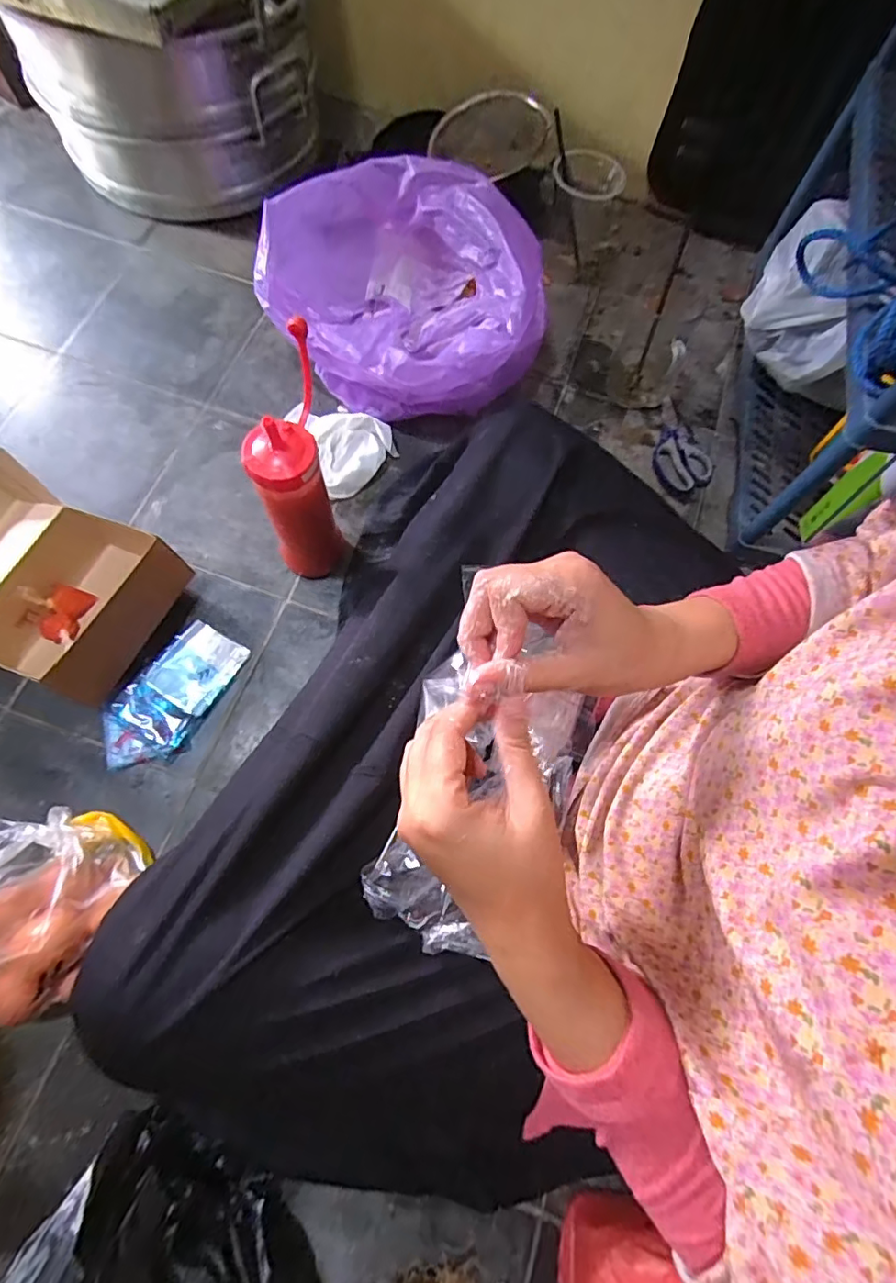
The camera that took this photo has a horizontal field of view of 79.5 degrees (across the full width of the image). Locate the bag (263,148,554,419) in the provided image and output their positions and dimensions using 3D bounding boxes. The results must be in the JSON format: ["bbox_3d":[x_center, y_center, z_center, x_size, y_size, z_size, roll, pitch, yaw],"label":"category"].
[{"bbox_3d":[-0.043,-0.396,0.620,0.301,0.167,0.229,27,72,7],"label":"bag"}]

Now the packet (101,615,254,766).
[{"bbox_3d":[-0.270,0.053,0.526,0.074,0.016,0.153,32,72,9],"label":"packet"}]

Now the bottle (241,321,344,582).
[{"bbox_3d":[-0.141,-0.151,0.504,0.064,0.209,0.099,-5,71,-4],"label":"bottle"}]

